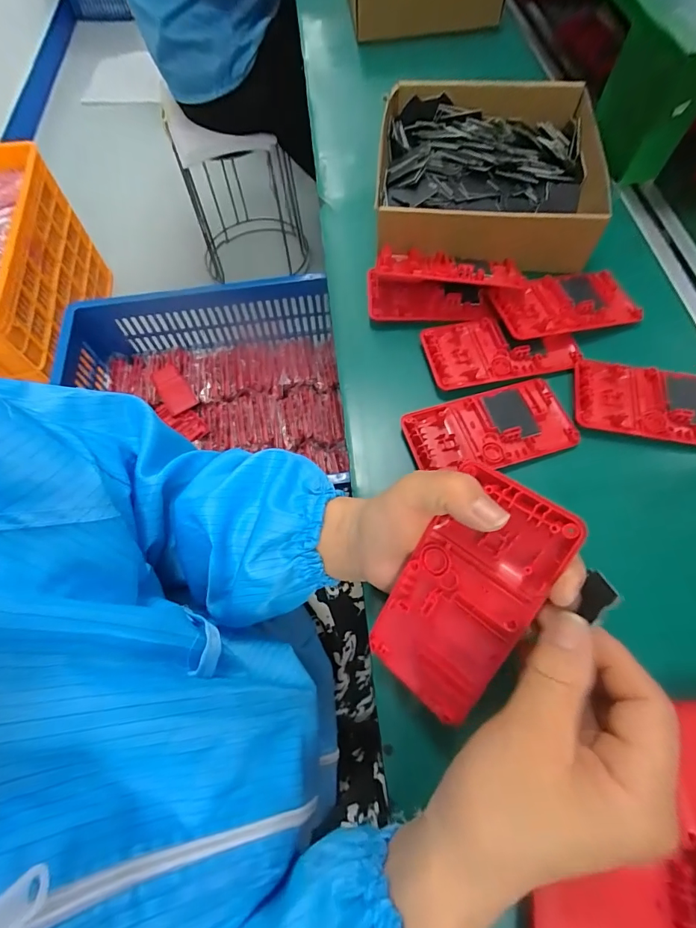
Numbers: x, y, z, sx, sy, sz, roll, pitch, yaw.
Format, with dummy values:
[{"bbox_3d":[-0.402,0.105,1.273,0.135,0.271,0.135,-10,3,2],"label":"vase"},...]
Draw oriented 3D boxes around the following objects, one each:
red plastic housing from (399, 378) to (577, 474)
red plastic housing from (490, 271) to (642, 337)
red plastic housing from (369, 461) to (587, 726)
[{"bbox_3d":[0.104,-0.025,0.307,0.119,0.009,0.061,-16,66,-5],"label":"red plastic housing"},{"bbox_3d":[0.181,-0.135,0.346,0.115,0.016,0.055,-14,66,-4],"label":"red plastic housing"},{"bbox_3d":[0.056,0.064,0.201,0.060,0.019,0.120,34,111,16],"label":"red plastic housing"}]

